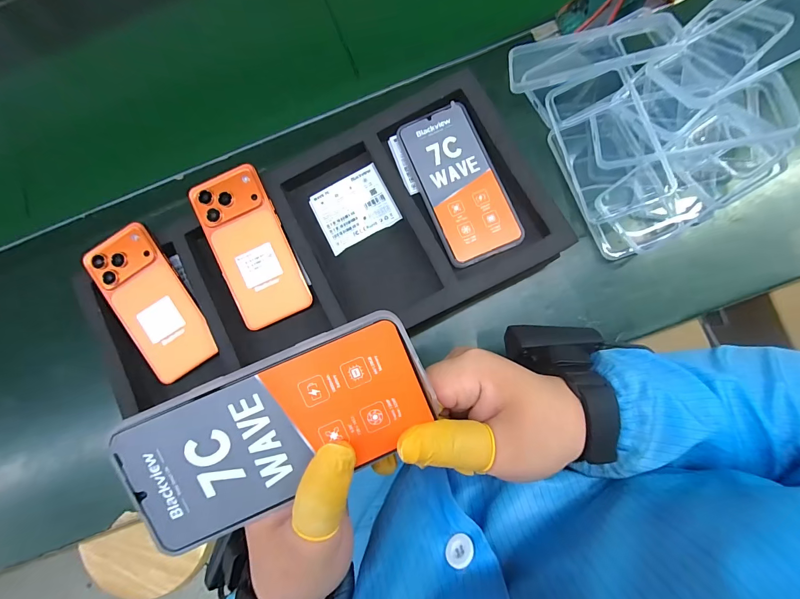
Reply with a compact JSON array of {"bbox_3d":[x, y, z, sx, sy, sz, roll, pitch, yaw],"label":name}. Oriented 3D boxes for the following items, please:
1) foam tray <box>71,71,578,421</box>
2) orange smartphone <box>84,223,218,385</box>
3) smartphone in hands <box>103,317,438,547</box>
[{"bbox_3d":[-0.094,-0.051,0.359,0.479,0.043,0.219,-22,79,2],"label":"foam tray"},{"bbox_3d":[-0.260,0.004,0.363,0.079,0.013,0.162,-31,87,-2],"label":"orange smartphone"},{"bbox_3d":[-0.064,0.069,0.189,0.163,0.011,0.076,-26,87,-4],"label":"smartphone in hands"}]

